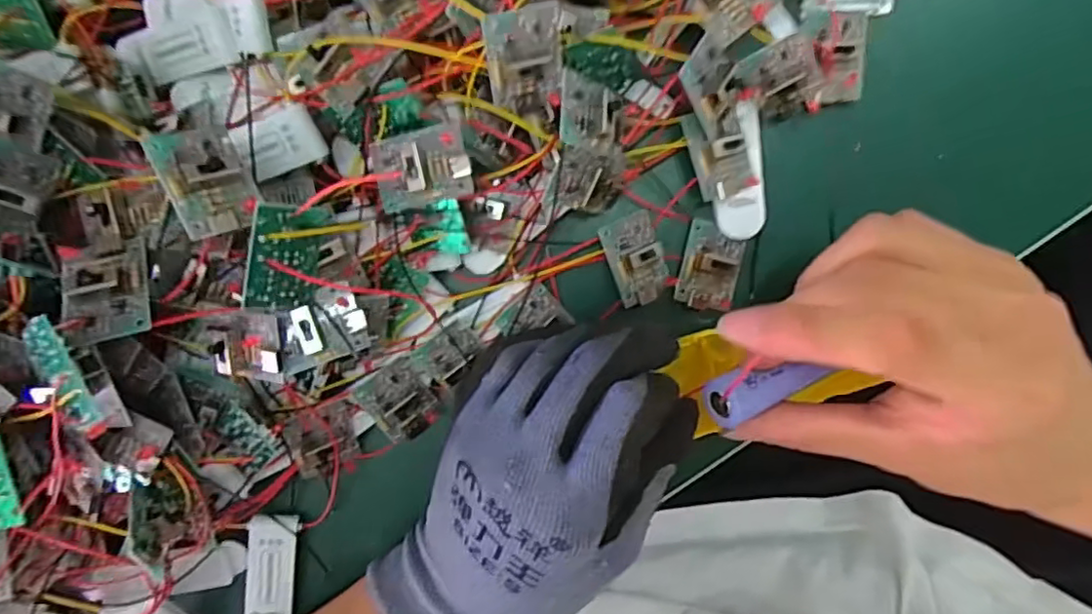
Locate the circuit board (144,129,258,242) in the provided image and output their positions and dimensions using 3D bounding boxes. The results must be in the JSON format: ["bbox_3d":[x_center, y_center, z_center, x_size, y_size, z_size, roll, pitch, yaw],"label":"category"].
[{"bbox_3d":[-0.105,-0.040,0.193,0.008,0.025,0.035,-26,85,43],"label":"circuit board"}]

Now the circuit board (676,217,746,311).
[{"bbox_3d":[0.070,-0.017,0.263,0.025,0.009,0.034,14,94,2],"label":"circuit board"}]

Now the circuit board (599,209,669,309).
[{"bbox_3d":[0.038,-0.020,0.258,0.023,0.012,0.036,-19,92,3],"label":"circuit board"}]

